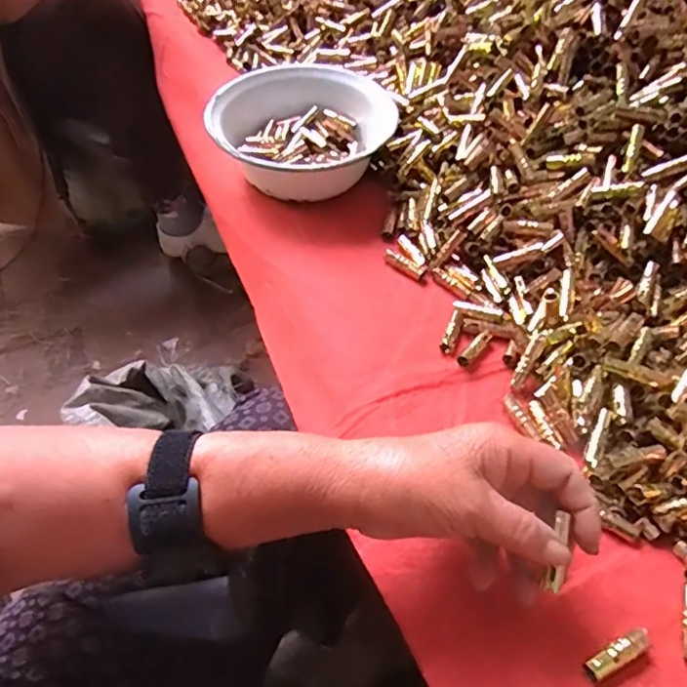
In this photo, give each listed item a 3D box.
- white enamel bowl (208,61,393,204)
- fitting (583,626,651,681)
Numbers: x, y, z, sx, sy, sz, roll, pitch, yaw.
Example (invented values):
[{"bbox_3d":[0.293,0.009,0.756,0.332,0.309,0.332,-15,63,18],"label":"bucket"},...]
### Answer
[{"bbox_3d":[-0.041,-0.215,0.578,0.188,0.068,0.144,-30,57,-21],"label":"white enamel bowl"},{"bbox_3d":[0.145,0.165,0.302,0.040,0.007,0.011,-22,55,-16],"label":"fitting"}]

